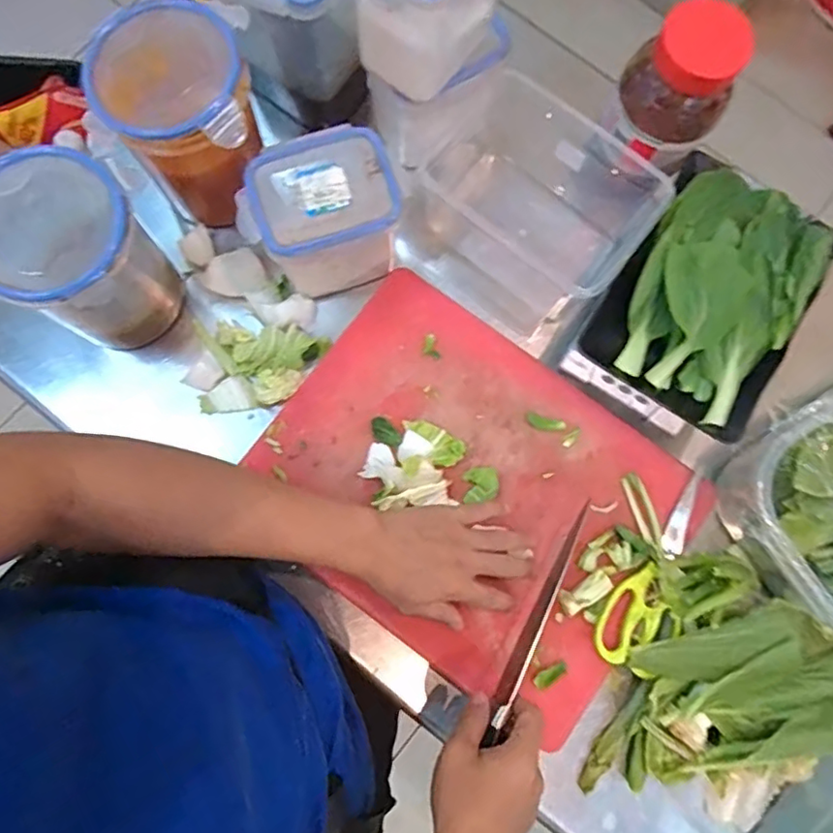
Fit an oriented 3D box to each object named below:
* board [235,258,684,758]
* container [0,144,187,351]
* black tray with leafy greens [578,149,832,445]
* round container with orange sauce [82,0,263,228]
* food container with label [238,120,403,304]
[{"bbox_3d":[0.053,0.073,0.579,0.388,0.018,0.292,36,81,5],"label":"board"},{"bbox_3d":[-0.301,-0.140,0.546,0.130,0.154,0.132,0,79,-1],"label":"container"},{"bbox_3d":[0.282,-0.121,0.560,0.165,0.048,0.238,32,80,5],"label":"black tray with leafy greens"},{"bbox_3d":[-0.210,-0.273,0.564,0.128,0.179,0.124,0,79,-1],"label":"round container with orange sauce"},{"bbox_3d":[-0.089,-0.185,0.569,0.135,0.126,0.095,-23,81,-5],"label":"food container with label"}]

